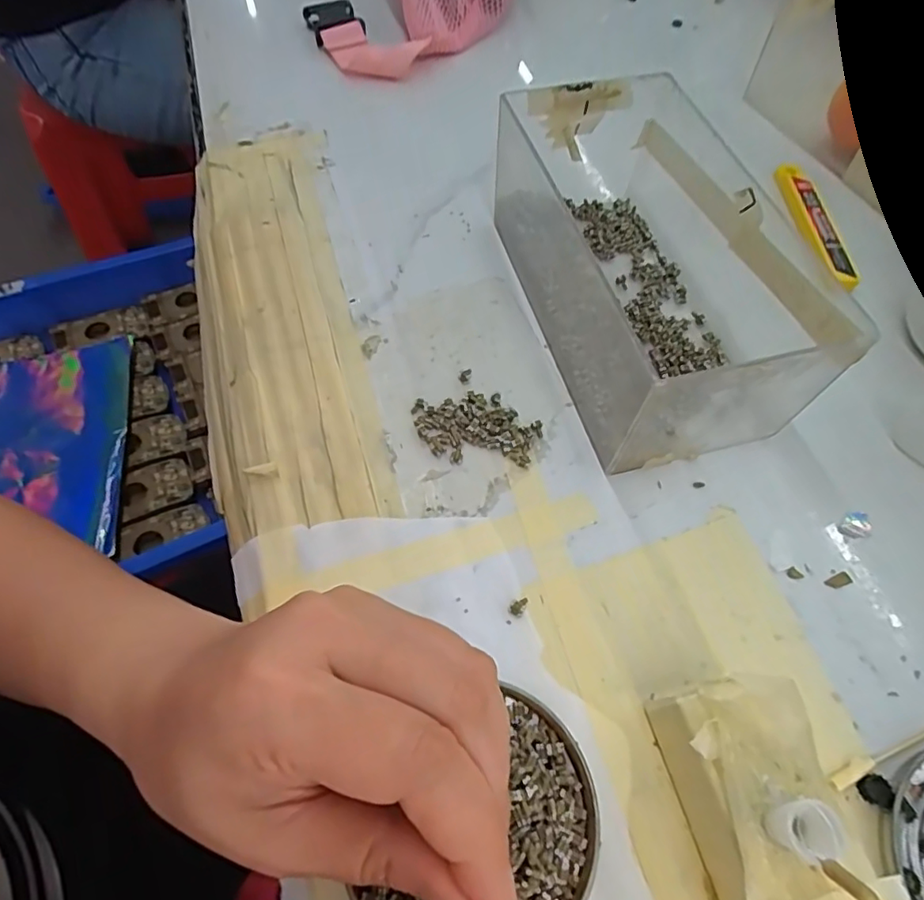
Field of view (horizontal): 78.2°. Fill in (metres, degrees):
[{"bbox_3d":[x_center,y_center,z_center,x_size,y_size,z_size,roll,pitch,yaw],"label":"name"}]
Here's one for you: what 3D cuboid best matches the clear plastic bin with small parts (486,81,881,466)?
[{"bbox_3d":[0.084,-0.087,0.267,0.088,0.071,0.176,-13,61,-9],"label":"clear plastic bin with small parts"}]

